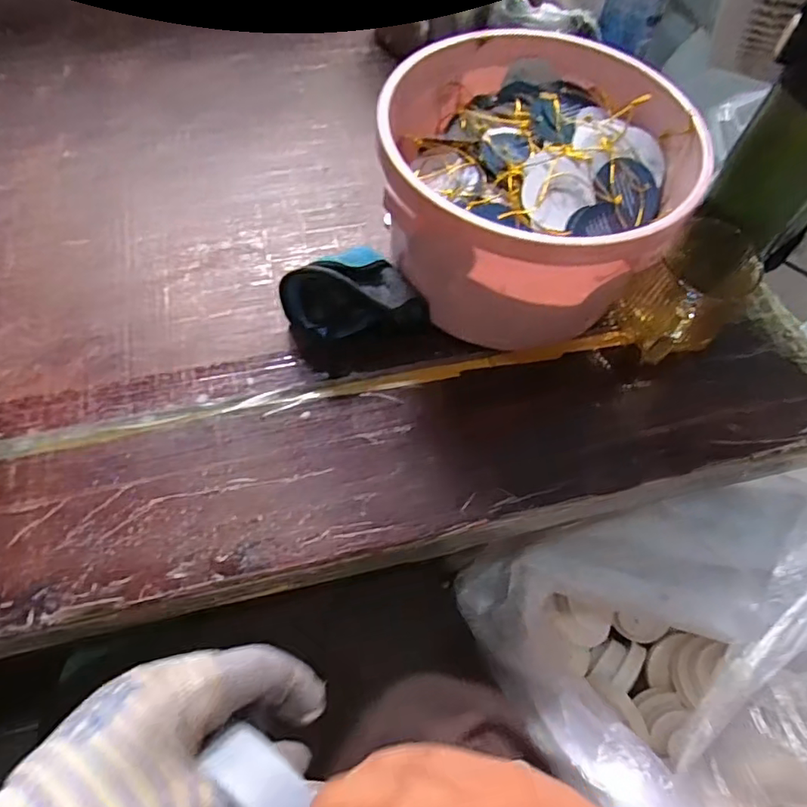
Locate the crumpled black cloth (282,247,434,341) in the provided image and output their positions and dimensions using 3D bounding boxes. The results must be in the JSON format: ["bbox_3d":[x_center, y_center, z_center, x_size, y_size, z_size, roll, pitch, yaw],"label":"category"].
[{"bbox_3d":[-0.040,-0.084,0.444,0.106,0.041,0.071,-11,63,-10],"label":"crumpled black cloth"}]

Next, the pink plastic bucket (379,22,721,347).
[{"bbox_3d":[0.092,-0.160,0.444,0.212,0.144,0.214,2,62,-3],"label":"pink plastic bucket"}]

